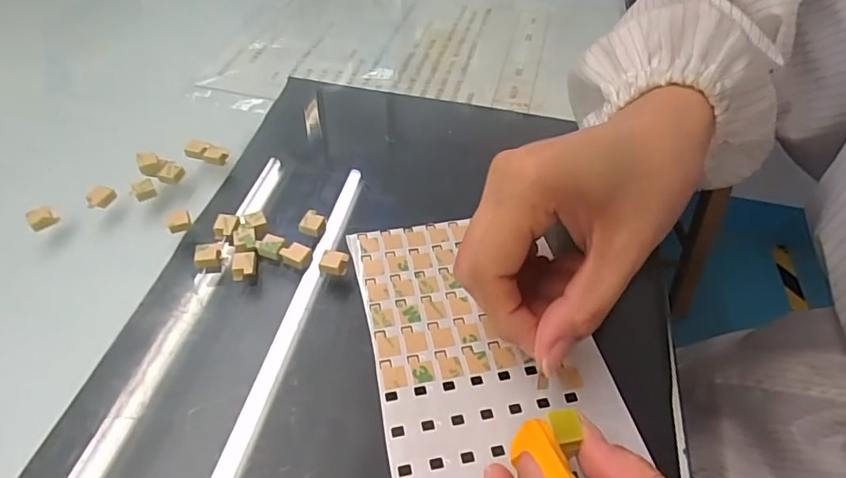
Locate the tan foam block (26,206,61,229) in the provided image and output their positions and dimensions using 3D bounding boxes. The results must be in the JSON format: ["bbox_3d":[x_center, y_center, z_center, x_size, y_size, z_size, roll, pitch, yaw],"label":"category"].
[{"bbox_3d":[-0.191,-0.011,0.255,0.009,0.008,0.012,36,56,26],"label":"tan foam block"}]

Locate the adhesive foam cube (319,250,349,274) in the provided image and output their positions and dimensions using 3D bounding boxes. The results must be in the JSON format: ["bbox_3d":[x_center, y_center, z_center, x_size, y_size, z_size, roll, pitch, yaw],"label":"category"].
[{"bbox_3d":[-0.043,0.012,0.246,0.013,0.007,0.011,2,49,-1],"label":"adhesive foam cube"}]

